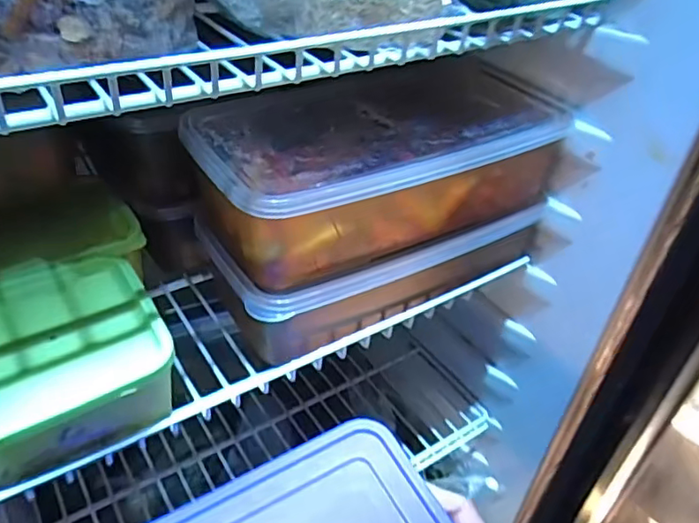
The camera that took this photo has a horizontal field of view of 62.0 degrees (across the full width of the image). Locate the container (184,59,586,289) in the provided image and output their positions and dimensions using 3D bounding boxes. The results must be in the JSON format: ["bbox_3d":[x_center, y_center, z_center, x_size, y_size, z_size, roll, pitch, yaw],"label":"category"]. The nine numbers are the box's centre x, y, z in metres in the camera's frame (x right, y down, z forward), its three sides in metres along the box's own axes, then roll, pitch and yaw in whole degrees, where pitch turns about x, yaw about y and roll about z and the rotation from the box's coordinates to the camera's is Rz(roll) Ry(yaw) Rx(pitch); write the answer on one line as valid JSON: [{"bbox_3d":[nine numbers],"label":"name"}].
[{"bbox_3d":[0.023,-0.074,0.407,0.270,0.076,0.133,-19,45,-28],"label":"container"}]

